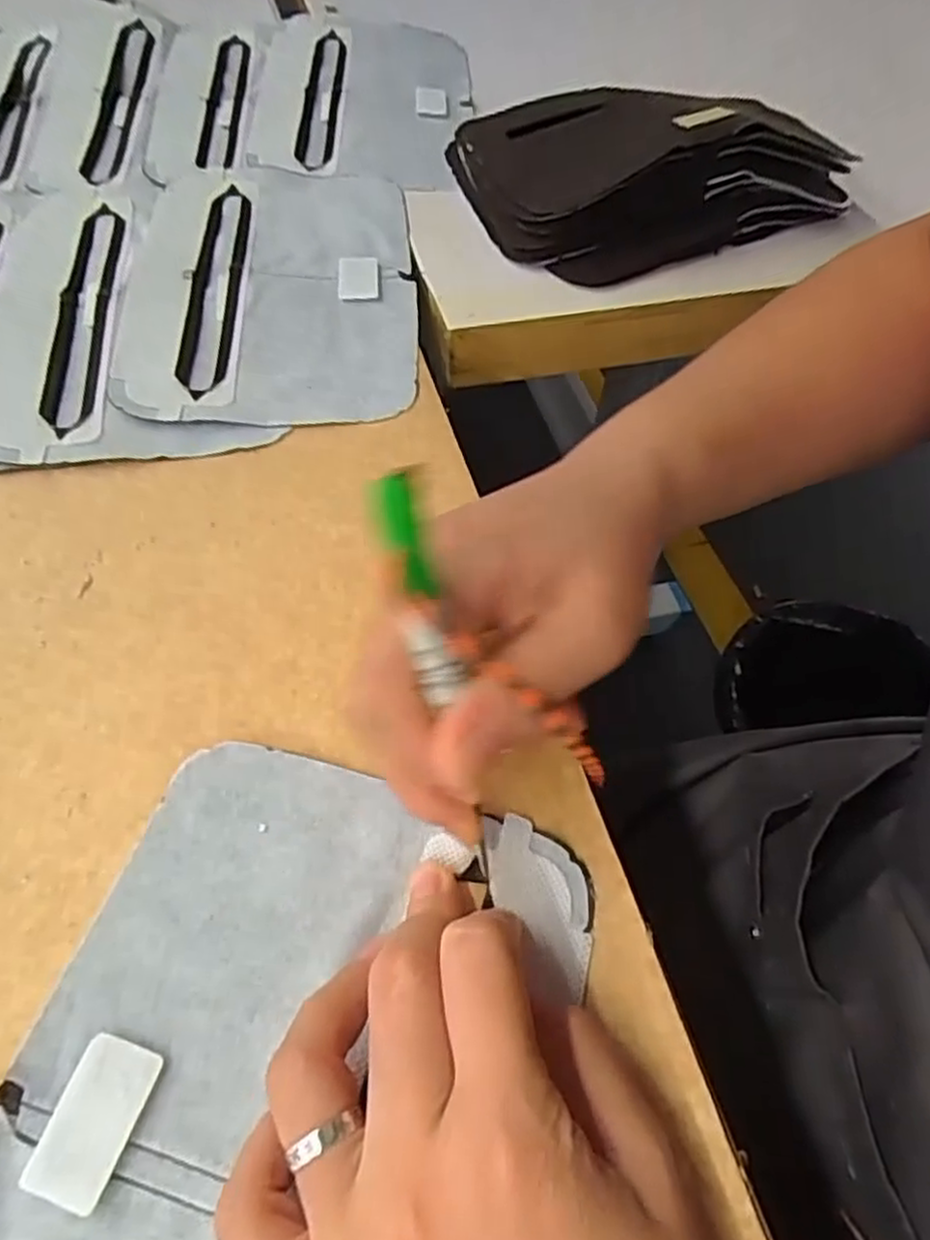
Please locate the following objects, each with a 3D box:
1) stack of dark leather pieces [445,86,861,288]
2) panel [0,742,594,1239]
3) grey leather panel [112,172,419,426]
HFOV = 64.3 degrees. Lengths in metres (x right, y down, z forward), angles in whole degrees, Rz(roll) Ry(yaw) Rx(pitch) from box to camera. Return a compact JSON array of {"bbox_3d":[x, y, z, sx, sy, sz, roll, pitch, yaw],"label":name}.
[{"bbox_3d":[0.096,-0.255,0.398,0.190,0.057,0.146,-21,61,-17],"label":"stack of dark leather pieces"},{"bbox_3d":[-0.050,0.129,0.172,0.125,0.005,0.194,16,57,6],"label":"panel"},{"bbox_3d":[-0.090,-0.163,0.354,0.128,0.005,0.186,-3,57,-7],"label":"grey leather panel"}]

